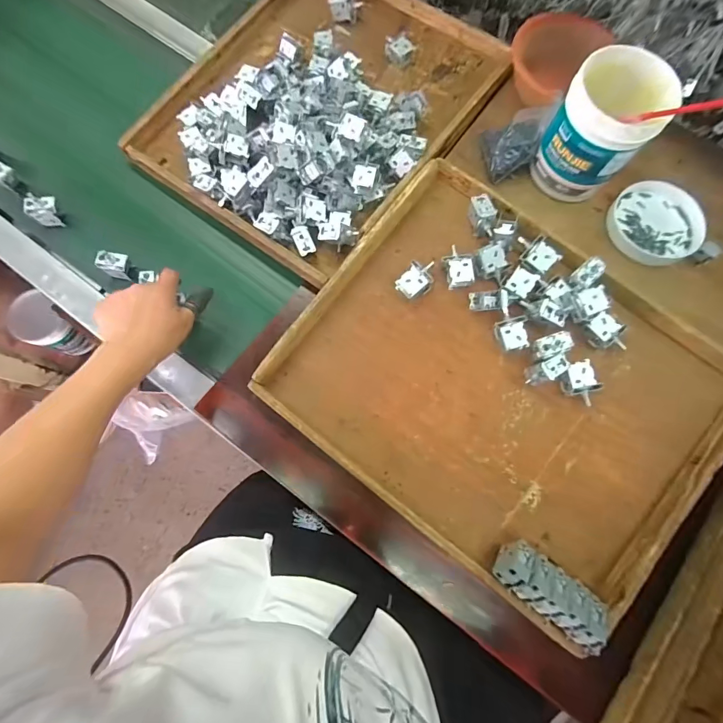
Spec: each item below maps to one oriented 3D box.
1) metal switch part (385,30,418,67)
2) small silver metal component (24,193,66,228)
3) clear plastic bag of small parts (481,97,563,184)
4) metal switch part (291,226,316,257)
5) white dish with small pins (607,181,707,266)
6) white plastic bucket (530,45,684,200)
[{"bbox_3d":[0.062,-0.511,0.621,0.037,0.024,0.045,-42,81,-10],"label":"metal switch part"},{"bbox_3d":[-0.454,-0.215,0.551,0.034,0.045,0.029,5,77,0],"label":"small silver metal component"},{"bbox_3d":[0.213,-0.314,0.543,0.080,0.068,0.091,29,78,6],"label":"clear plastic bag of small parts"},{"bbox_3d":[-0.081,-0.169,0.535,0.024,0.017,0.040,-23,99,-3],"label":"metal switch part"},{"bbox_3d":[0.423,-0.200,0.551,0.126,0.017,0.122,0,77,-1],"label":"white dish with small pins"},{"bbox_3d":[0.304,-0.297,0.502,0.112,0.151,0.102,0,77,-1],"label":"white plastic bucket"}]

